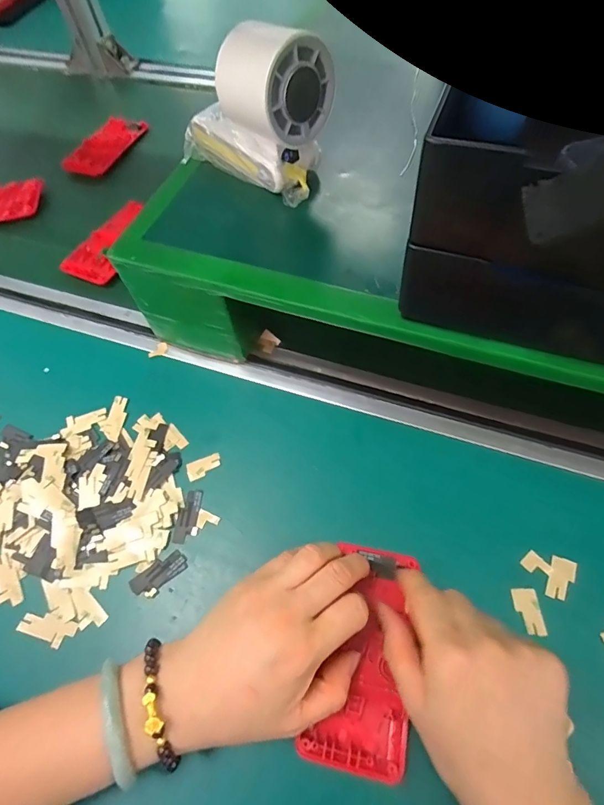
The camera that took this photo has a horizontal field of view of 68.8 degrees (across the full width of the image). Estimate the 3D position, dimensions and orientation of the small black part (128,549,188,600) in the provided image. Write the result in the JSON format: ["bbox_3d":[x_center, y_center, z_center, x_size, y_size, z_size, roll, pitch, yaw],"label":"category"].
[{"bbox_3d":[-0.102,0.123,0.315,0.040,0.004,0.019,-35,64,-15],"label":"small black part"}]

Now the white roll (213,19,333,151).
[{"bbox_3d":[-0.019,-0.212,0.290,0.061,0.058,0.059,-41,65,-18],"label":"white roll"}]

